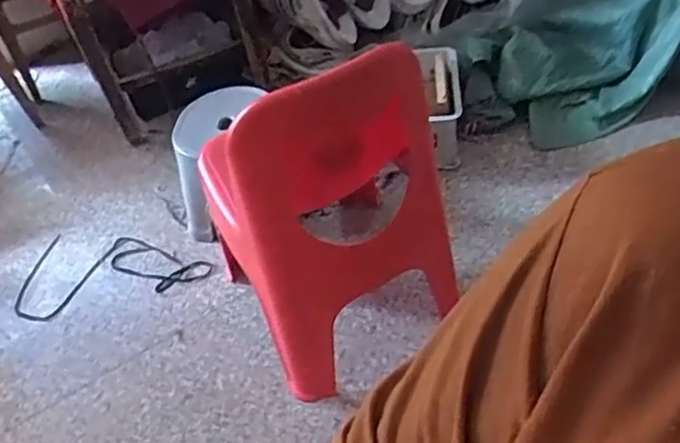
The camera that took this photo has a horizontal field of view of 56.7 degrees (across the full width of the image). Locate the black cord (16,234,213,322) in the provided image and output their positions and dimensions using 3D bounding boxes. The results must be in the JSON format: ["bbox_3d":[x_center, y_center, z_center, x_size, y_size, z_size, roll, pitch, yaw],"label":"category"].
[{"bbox_3d":[-0.510,0.127,1.416,0.444,0.022,0.231,-1,49,15],"label":"black cord"}]

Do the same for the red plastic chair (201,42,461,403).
[{"bbox_3d":[-0.039,-0.042,1.037,0.311,0.589,0.369,-22,45,-11],"label":"red plastic chair"}]

